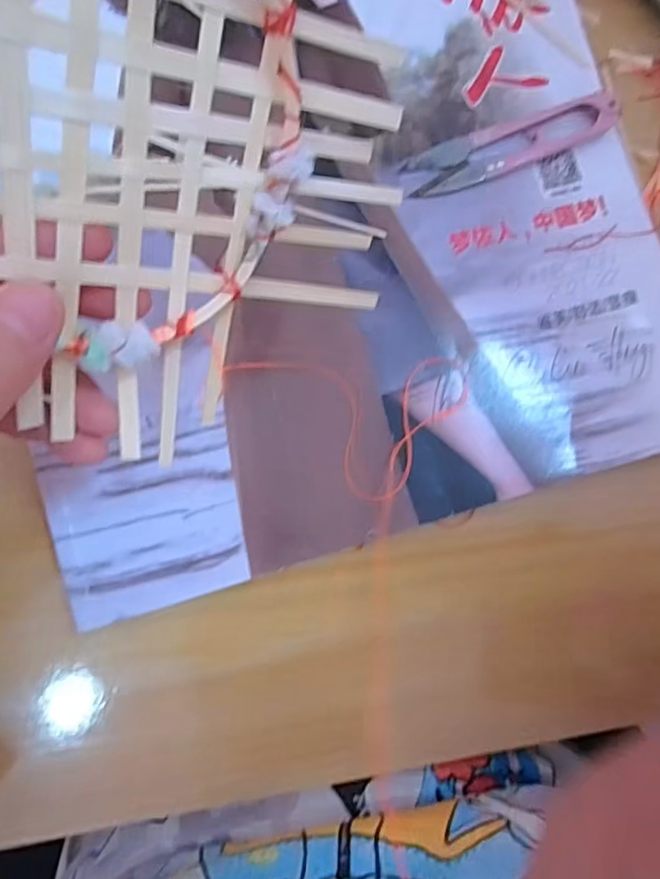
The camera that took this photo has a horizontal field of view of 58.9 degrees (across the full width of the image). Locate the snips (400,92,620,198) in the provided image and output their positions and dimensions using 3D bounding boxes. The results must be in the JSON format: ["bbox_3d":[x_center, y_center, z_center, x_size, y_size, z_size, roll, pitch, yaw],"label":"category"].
[{"bbox_3d":[0.082,-0.133,0.261,0.099,0.012,0.023,-19,89,-7],"label":"snips"}]

